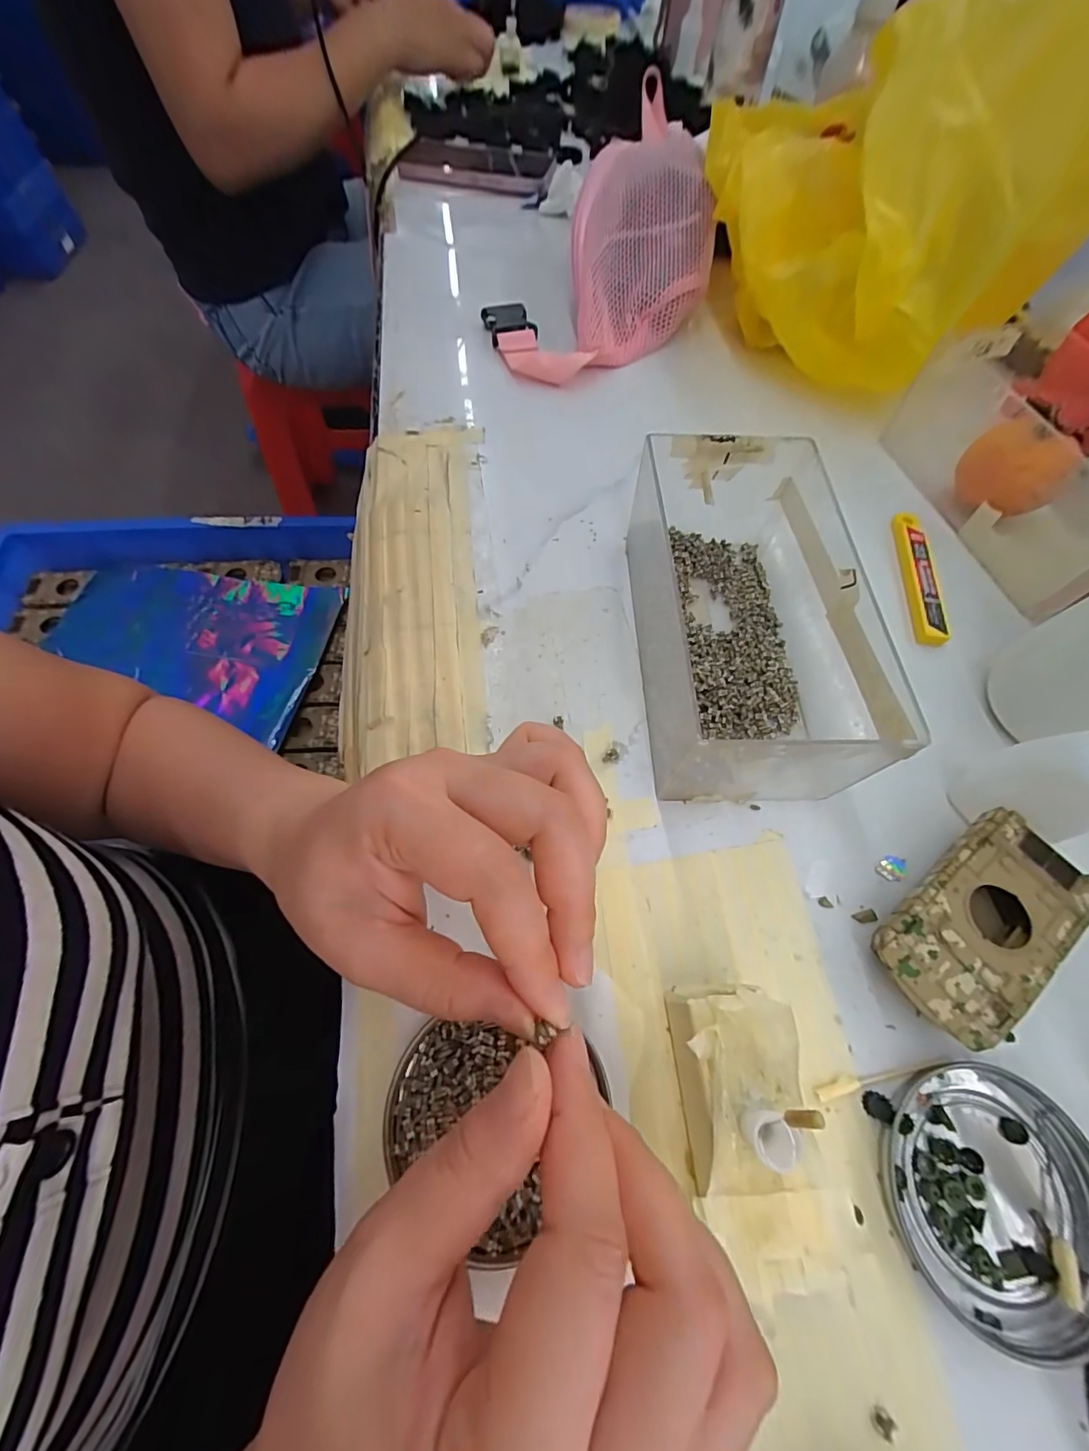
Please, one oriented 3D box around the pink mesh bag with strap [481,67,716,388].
[{"bbox_3d":[0.060,-0.411,0.427,0.156,0.082,0.310,14,64,5],"label":"pink mesh bag with strap"}]

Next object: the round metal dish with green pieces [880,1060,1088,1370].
[{"bbox_3d":[0.163,0.169,0.185,0.076,0.008,0.076,1,63,-2],"label":"round metal dish with green pieces"}]

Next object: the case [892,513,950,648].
[{"bbox_3d":[0.231,-0.093,0.318,0.022,0.007,0.100,7,63,1],"label":"case"}]

